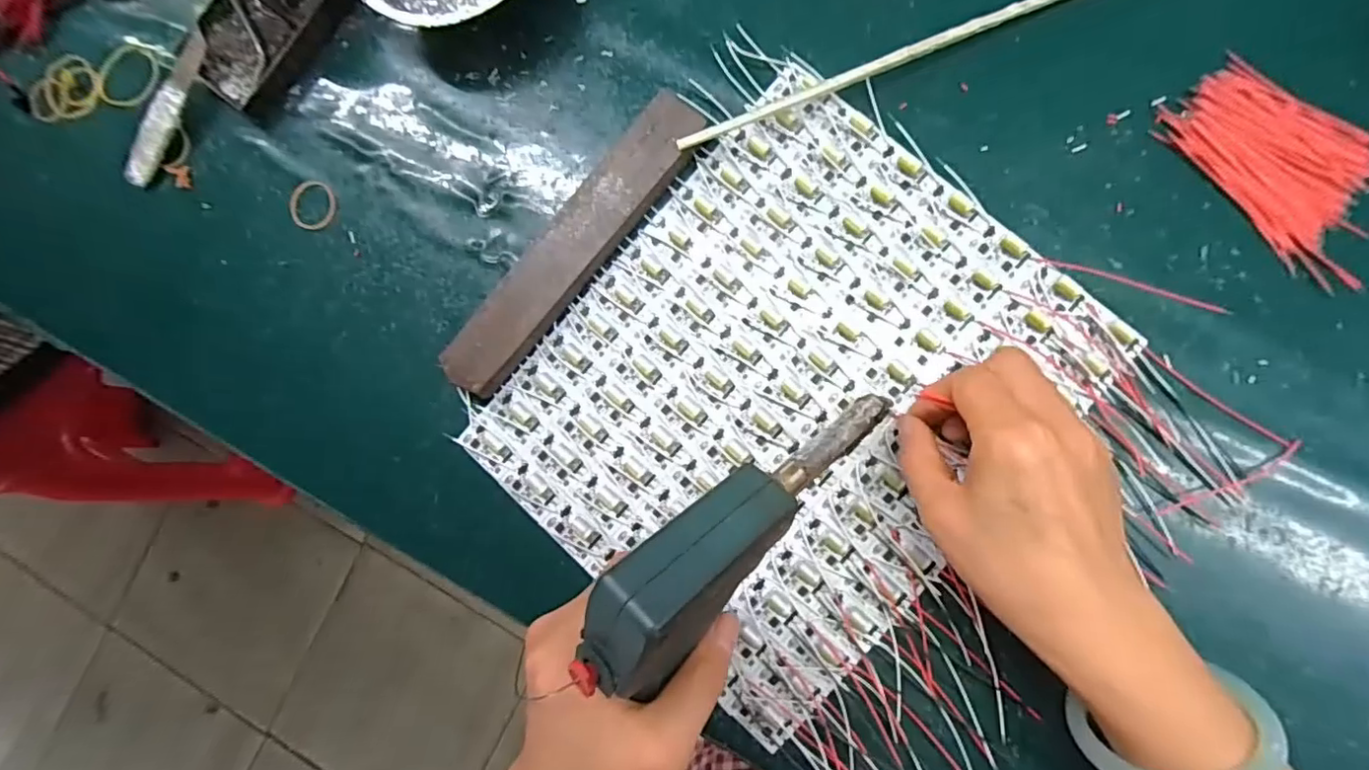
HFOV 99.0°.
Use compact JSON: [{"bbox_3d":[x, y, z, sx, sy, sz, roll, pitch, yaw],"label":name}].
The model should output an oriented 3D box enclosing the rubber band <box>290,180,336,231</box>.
[{"bbox_3d":[-0.231,-0.112,0.362,0.028,0.004,0.030,-1,85,6],"label":"rubber band"}]

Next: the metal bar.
[{"bbox_3d":[-0.062,-0.079,0.333,0.037,0.018,0.199,40,90,8],"label":"metal bar"}]

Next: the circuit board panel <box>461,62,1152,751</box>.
[{"bbox_3d":[0.053,0.002,0.319,0.248,0.012,0.284,43,91,8],"label":"circuit board panel"}]

